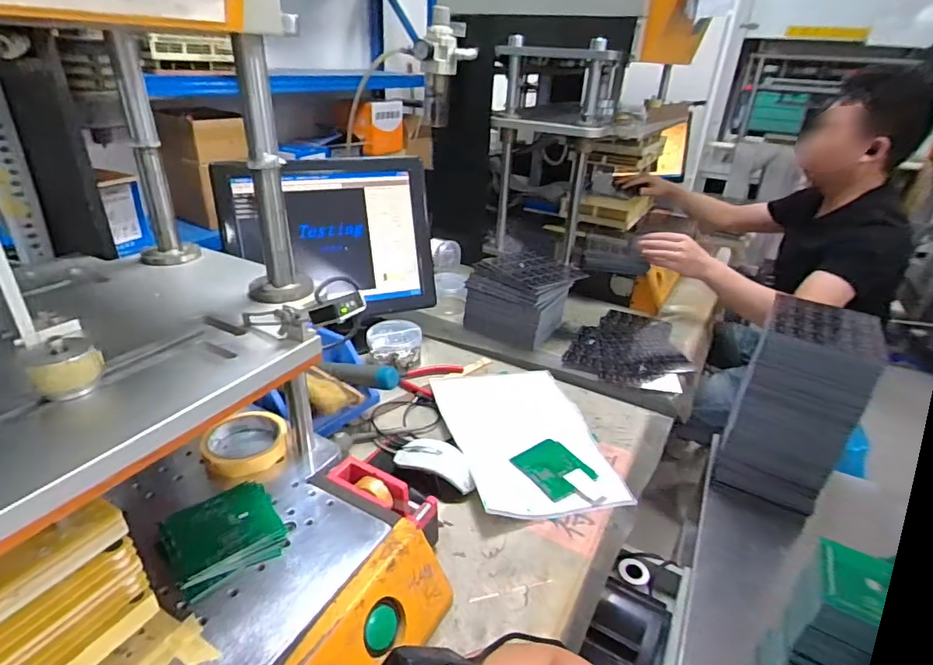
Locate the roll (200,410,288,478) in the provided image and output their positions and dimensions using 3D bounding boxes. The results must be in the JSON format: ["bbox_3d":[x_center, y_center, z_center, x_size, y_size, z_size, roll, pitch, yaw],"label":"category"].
[{"bbox_3d":[-0.258,0.129,0.598,0.090,0.029,0.090,3,29,-1],"label":"roll"}]

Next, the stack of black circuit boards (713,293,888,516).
[{"bbox_3d":[0.508,0.113,0.789,0.147,0.290,0.162,23,34,32],"label":"stack of black circuit boards"}]

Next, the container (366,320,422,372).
[{"bbox_3d":[-0.127,0.021,0.906,0.095,0.057,0.075,-2,29,-9],"label":"container"}]

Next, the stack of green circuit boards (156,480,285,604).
[{"bbox_3d":[-0.227,0.188,0.482,0.097,0.020,0.091,-20,36,-36],"label":"stack of green circuit boards"}]

